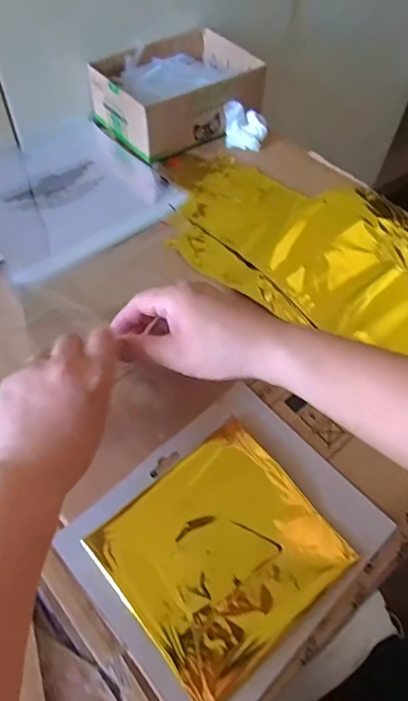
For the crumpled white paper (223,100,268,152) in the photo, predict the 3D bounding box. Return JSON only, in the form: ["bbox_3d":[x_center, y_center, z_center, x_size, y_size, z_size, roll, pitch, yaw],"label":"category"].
[{"bbox_3d":[0.050,-0.277,0.595,0.053,0.042,0.033,6,55,1],"label":"crumpled white paper"}]

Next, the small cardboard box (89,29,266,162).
[{"bbox_3d":[-0.030,-0.326,0.607,0.193,0.067,0.148,-34,64,-23],"label":"small cardboard box"}]

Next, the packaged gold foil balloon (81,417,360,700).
[{"bbox_3d":[0.013,0.138,0.337,0.141,0.015,0.130,-35,64,-23],"label":"packaged gold foil balloon"}]

